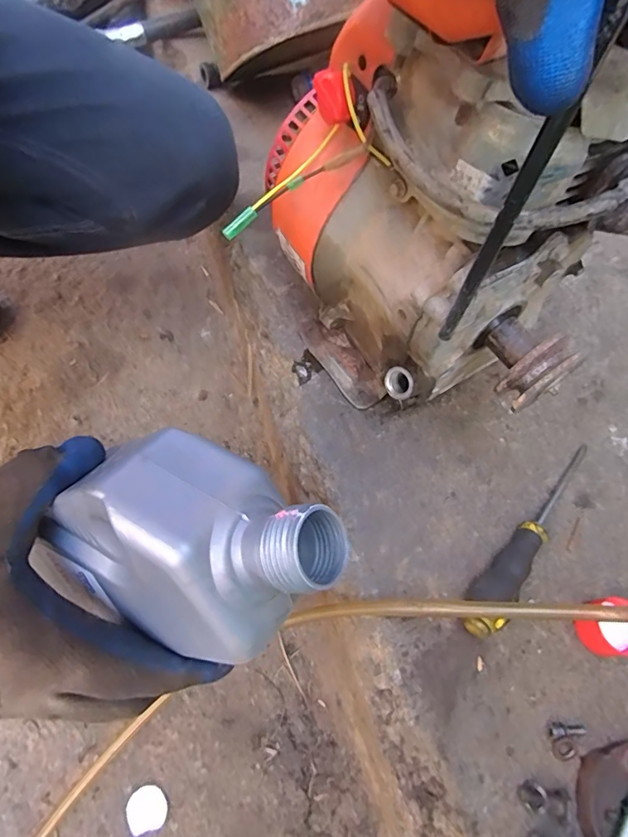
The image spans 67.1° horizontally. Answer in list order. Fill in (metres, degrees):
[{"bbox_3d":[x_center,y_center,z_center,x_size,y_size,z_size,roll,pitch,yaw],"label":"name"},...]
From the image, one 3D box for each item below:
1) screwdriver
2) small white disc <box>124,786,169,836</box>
[{"bbox_3d":[0.164,0.083,0.360,0.025,0.022,0.188,35,62,19],"label":"screwdriver"},{"bbox_3d":[-0.135,0.314,0.379,0.031,0.004,0.030,1,57,-2],"label":"small white disc"}]

